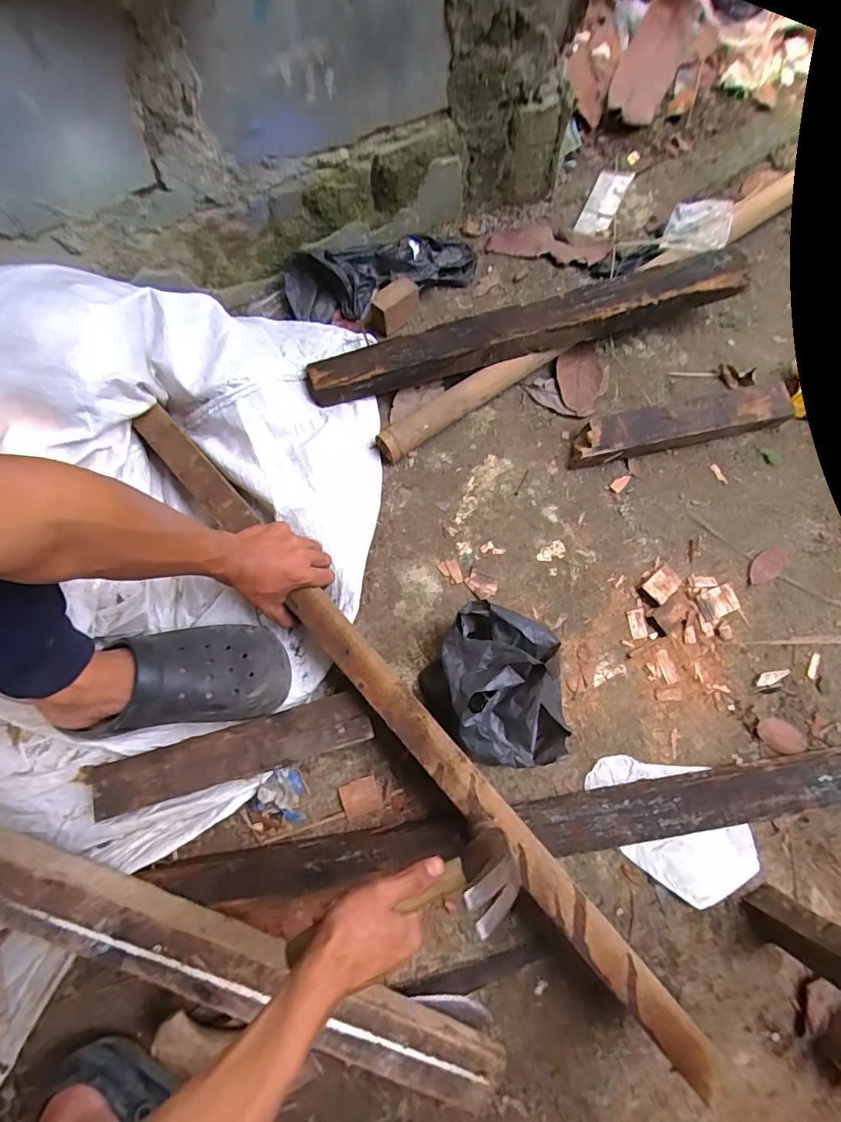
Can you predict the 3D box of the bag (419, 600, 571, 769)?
[{"bbox_3d":[0.098,0.157,0.602,0.178,0.115,0.171,32,76,5],"label":"bag"}]

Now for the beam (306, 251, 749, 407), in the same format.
[{"bbox_3d":[0.161,-0.343,0.717,0.664,0.055,0.075,-16,76,-6],"label":"beam"}]

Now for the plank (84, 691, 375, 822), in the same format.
[{"bbox_3d":[-0.216,0.223,0.565,0.309,0.016,0.059,-15,79,-7],"label":"plank"}]

